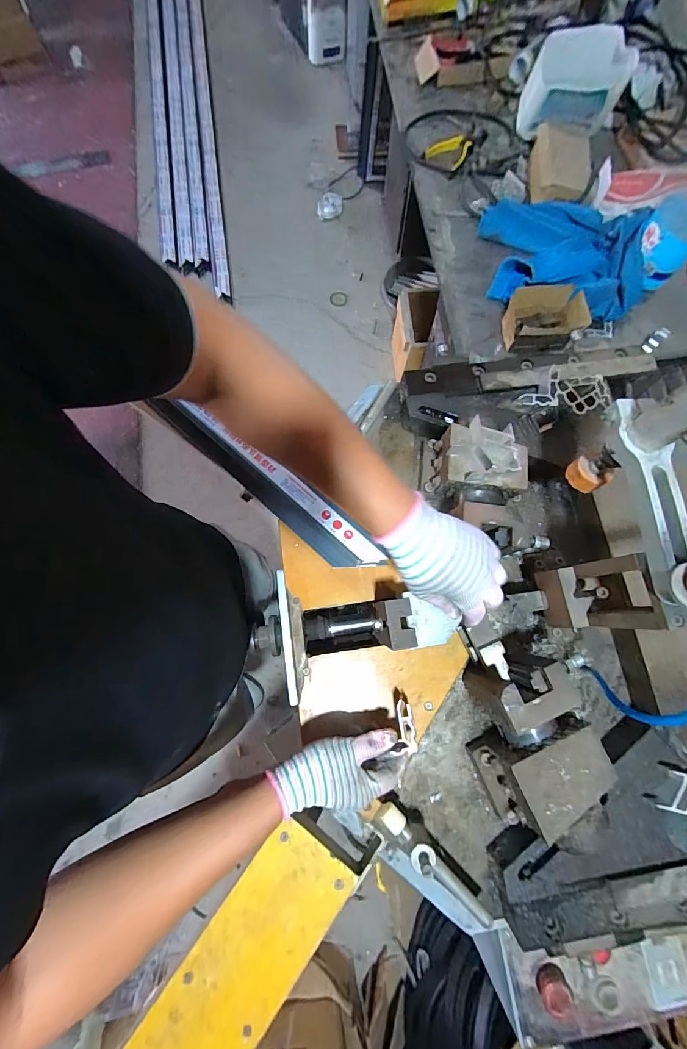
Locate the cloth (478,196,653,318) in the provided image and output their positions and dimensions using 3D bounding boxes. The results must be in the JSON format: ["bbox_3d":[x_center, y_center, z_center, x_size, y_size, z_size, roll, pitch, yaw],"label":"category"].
[{"bbox_3d":[0.468,-0.590,0.800,0.350,0.097,0.247,16,77,3],"label":"cloth"}]

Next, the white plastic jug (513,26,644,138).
[{"bbox_3d":[0.529,-1.007,0.855,0.193,0.121,0.142,5,77,0],"label":"white plastic jug"}]

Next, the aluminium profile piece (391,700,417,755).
[{"bbox_3d":[0.073,0.247,0.454,0.026,0.019,0.059,6,39,0],"label":"aluminium profile piece"}]

